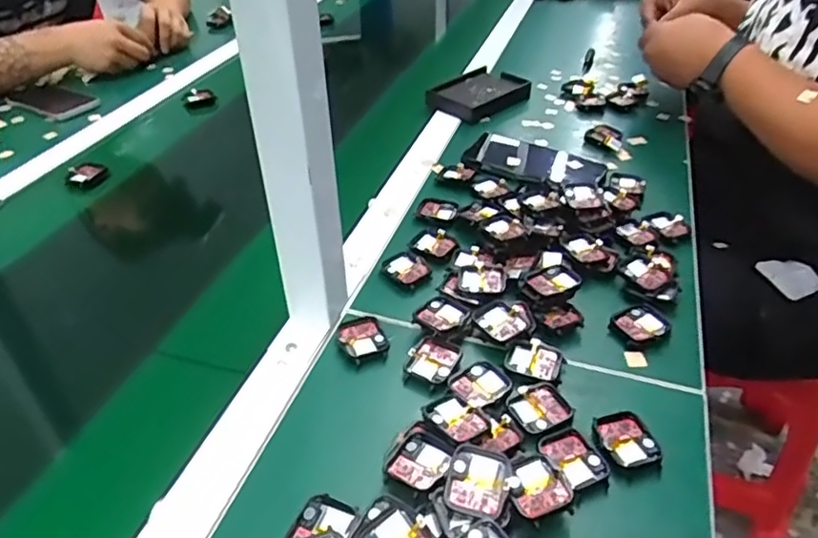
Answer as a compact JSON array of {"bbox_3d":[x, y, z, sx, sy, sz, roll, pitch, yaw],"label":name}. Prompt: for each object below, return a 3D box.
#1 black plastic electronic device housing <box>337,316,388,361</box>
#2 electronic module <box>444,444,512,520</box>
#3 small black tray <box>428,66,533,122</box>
[{"bbox_3d":[-0.039,0.057,0.502,0.038,0.006,0.046,-18,42,-20],"label":"black plastic electronic device housing"},{"bbox_3d":[0.043,0.135,0.382,0.037,0.012,0.042,12,56,13],"label":"electronic module"},{"bbox_3d":[0.101,-0.262,0.891,0.111,0.028,0.139,30,48,33],"label":"small black tray"}]

